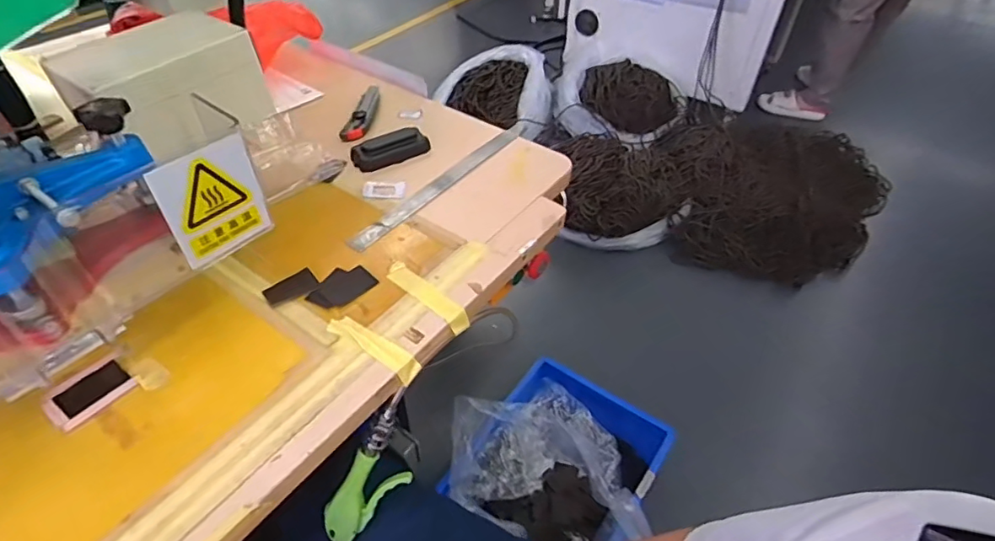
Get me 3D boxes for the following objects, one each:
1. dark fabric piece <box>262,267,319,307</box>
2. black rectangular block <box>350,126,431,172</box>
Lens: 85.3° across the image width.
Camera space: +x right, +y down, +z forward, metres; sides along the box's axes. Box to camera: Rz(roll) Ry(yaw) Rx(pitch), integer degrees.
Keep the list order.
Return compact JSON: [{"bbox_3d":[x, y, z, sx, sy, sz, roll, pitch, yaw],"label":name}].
[{"bbox_3d":[-0.225,0.018,0.589,0.055,0.004,0.035,-31,54,-28],"label":"dark fabric piece"},{"bbox_3d":[-0.152,-0.177,0.769,0.110,0.025,0.038,-20,49,-20],"label":"black rectangular block"}]

